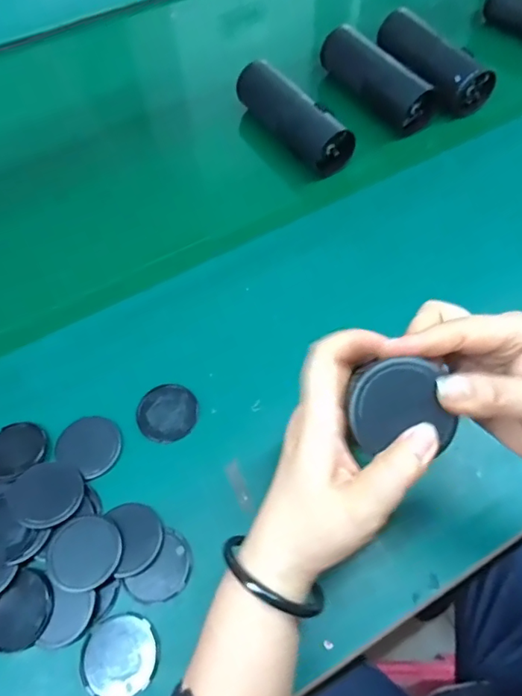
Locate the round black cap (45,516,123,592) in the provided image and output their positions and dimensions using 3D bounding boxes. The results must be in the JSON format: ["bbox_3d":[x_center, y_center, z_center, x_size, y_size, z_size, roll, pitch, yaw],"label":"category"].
[{"bbox_3d":[-0.123,0.143,0.352,0.050,0.007,0.047,-1,59,1],"label":"round black cap"}]

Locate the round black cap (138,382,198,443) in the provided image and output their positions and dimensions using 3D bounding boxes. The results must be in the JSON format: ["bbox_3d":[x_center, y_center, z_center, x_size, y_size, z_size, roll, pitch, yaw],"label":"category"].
[{"bbox_3d":[-0.077,0.053,0.415,0.049,0.005,0.048,-1,59,1],"label":"round black cap"}]

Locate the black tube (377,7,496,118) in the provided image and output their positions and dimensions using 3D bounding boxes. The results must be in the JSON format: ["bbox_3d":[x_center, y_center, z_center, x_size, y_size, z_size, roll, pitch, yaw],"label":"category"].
[{"bbox_3d":[0.203,-0.350,0.613,0.051,0.056,0.167,-29,63,-15],"label":"black tube"}]

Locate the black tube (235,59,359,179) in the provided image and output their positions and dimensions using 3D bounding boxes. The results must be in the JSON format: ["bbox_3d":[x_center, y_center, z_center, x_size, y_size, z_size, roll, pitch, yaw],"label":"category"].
[{"bbox_3d":[0.032,-0.265,0.567,0.041,0.042,0.173,-32,64,-16],"label":"black tube"}]

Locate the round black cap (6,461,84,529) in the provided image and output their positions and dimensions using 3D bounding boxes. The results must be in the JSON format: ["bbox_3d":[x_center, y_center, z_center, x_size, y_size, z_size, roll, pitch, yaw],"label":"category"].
[{"bbox_3d":[-0.158,0.107,0.372,0.049,0.007,0.049,5,51,-6],"label":"round black cap"}]

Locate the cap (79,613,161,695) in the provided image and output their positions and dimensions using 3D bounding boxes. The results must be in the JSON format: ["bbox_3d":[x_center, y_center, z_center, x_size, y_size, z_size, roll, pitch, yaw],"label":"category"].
[{"bbox_3d":[-0.093,0.203,0.330,0.050,0.004,0.048,-1,59,1],"label":"cap"}]

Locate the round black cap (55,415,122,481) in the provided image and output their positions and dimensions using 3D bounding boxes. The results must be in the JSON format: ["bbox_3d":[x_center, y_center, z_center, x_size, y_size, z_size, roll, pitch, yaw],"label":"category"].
[{"bbox_3d":[-0.137,0.076,0.403,0.052,0.007,0.046,27,63,16],"label":"round black cap"}]

